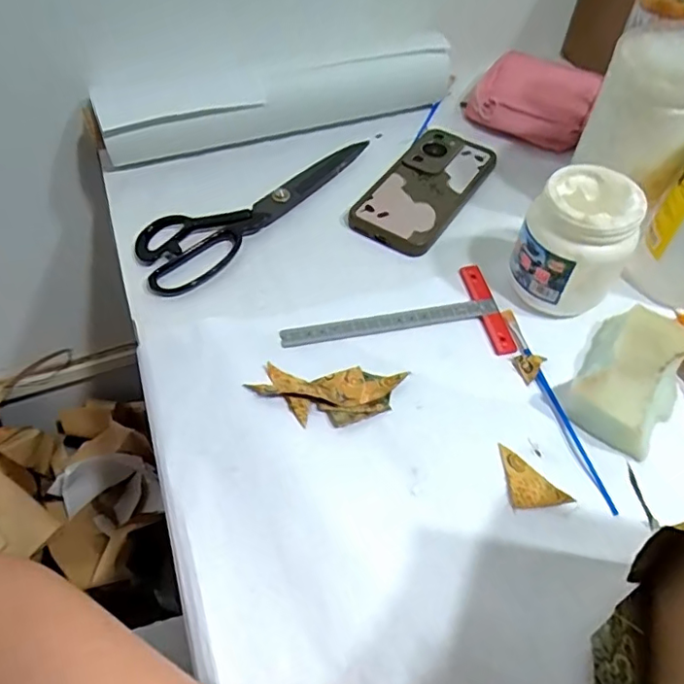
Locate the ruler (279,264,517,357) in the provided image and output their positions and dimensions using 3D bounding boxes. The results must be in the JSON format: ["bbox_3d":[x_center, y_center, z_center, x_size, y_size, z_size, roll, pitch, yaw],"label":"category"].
[{"bbox_3d":[0.041,-0.012,0.427,0.169,0.005,0.084,-13,55,-9],"label":"ruler"}]

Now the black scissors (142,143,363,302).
[{"bbox_3d":[-0.074,-0.126,0.501,0.243,0.014,0.074,-38,62,-24],"label":"black scissors"}]

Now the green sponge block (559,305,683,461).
[{"bbox_3d":[0.200,0.023,0.388,0.064,0.028,0.102,33,61,22],"label":"green sponge block"}]

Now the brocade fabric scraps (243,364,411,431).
[{"bbox_3d":[-0.008,0.035,0.385,0.100,0.015,0.045,-3,54,-2],"label":"brocade fabric scraps"}]

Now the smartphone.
[{"bbox_3d":[0.077,-0.145,0.519,0.077,0.011,0.166,29,59,20],"label":"smartphone"}]

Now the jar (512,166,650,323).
[{"bbox_3d":[0.173,-0.073,0.417,0.074,0.092,0.075,0,54,0],"label":"jar"}]

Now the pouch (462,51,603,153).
[{"bbox_3d":[0.192,-0.248,0.578,0.125,0.032,0.085,24,58,17],"label":"pouch"}]

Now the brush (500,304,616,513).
[{"bbox_3d":[0.147,0.041,0.390,0.009,0.007,0.164,-11,55,-8],"label":"brush"}]

